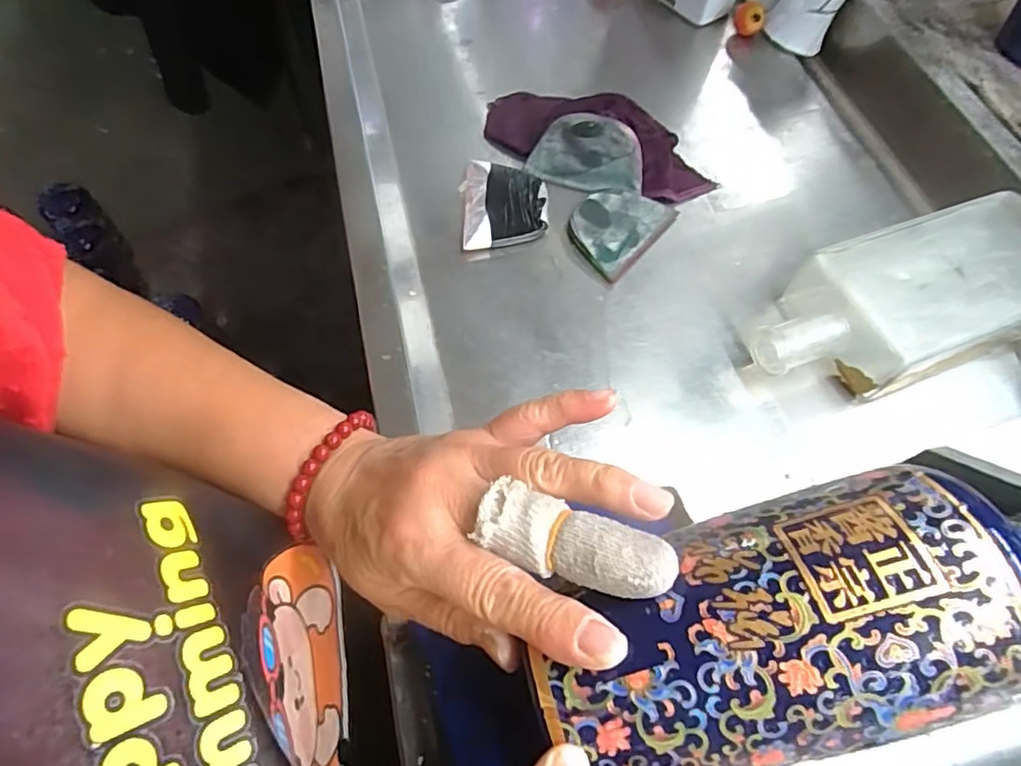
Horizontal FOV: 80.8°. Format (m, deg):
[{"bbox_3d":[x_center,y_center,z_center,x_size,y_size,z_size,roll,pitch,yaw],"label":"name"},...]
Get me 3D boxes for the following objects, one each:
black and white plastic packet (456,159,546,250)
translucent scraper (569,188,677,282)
[{"bbox_3d":[-0.005,-0.131,0.437,0.061,0.009,0.080,-3,60,-6],"label":"black and white plastic packet"},{"bbox_3d":[0.076,-0.113,0.432,0.058,0.009,0.084,36,64,16],"label":"translucent scraper"}]

